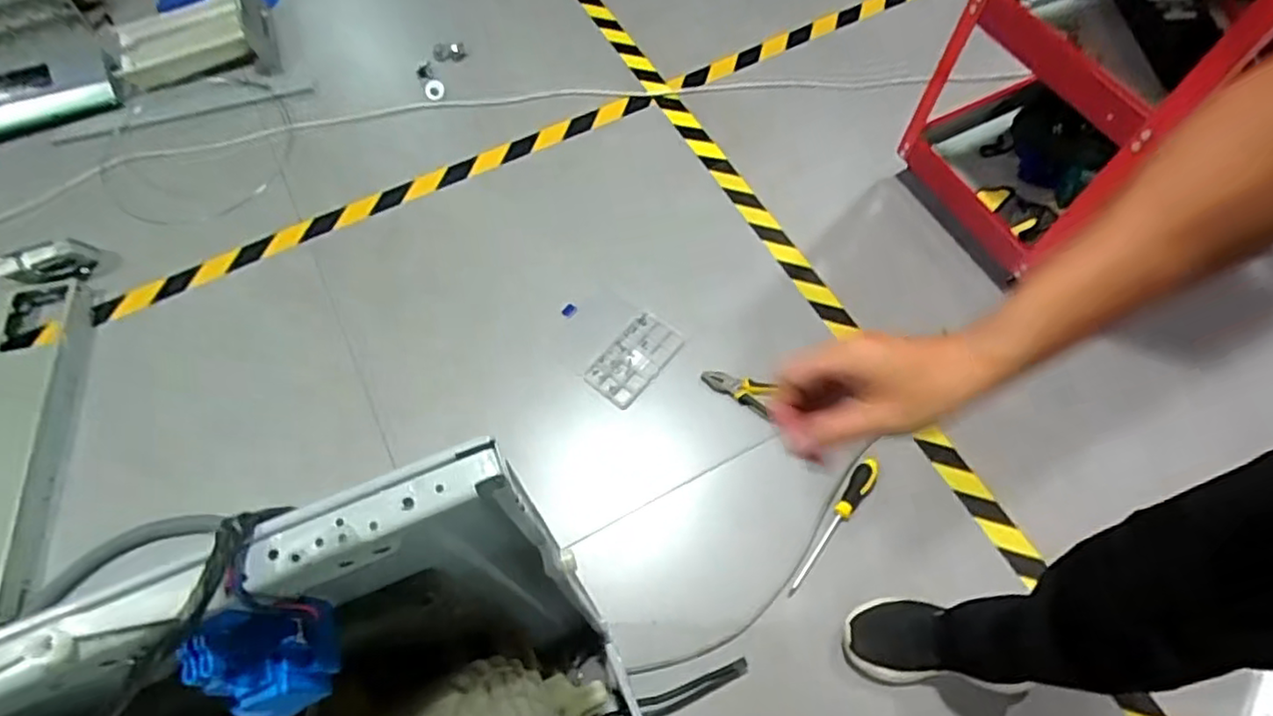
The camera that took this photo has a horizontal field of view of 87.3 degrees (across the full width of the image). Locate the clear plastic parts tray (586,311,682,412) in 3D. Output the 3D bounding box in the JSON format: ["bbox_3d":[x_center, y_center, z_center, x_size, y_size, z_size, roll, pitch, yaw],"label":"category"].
[{"bbox_3d":[-0.005,0.003,1.189,0.095,0.030,0.169,37,68,18],"label":"clear plastic parts tray"}]

